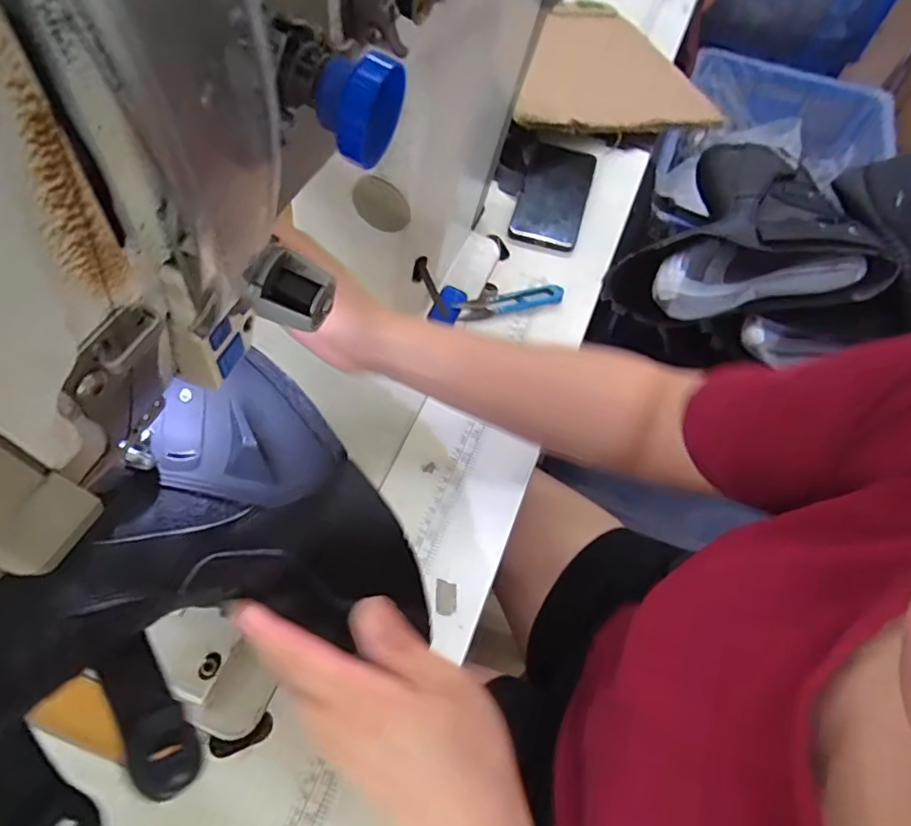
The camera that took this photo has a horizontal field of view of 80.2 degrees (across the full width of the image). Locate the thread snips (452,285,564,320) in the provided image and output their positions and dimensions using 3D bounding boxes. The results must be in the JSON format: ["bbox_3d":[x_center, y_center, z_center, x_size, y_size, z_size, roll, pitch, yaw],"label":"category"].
[{"bbox_3d":[0.057,-0.117,0.574,0.114,0.013,0.029,-9,61,-9],"label":"thread snips"}]

